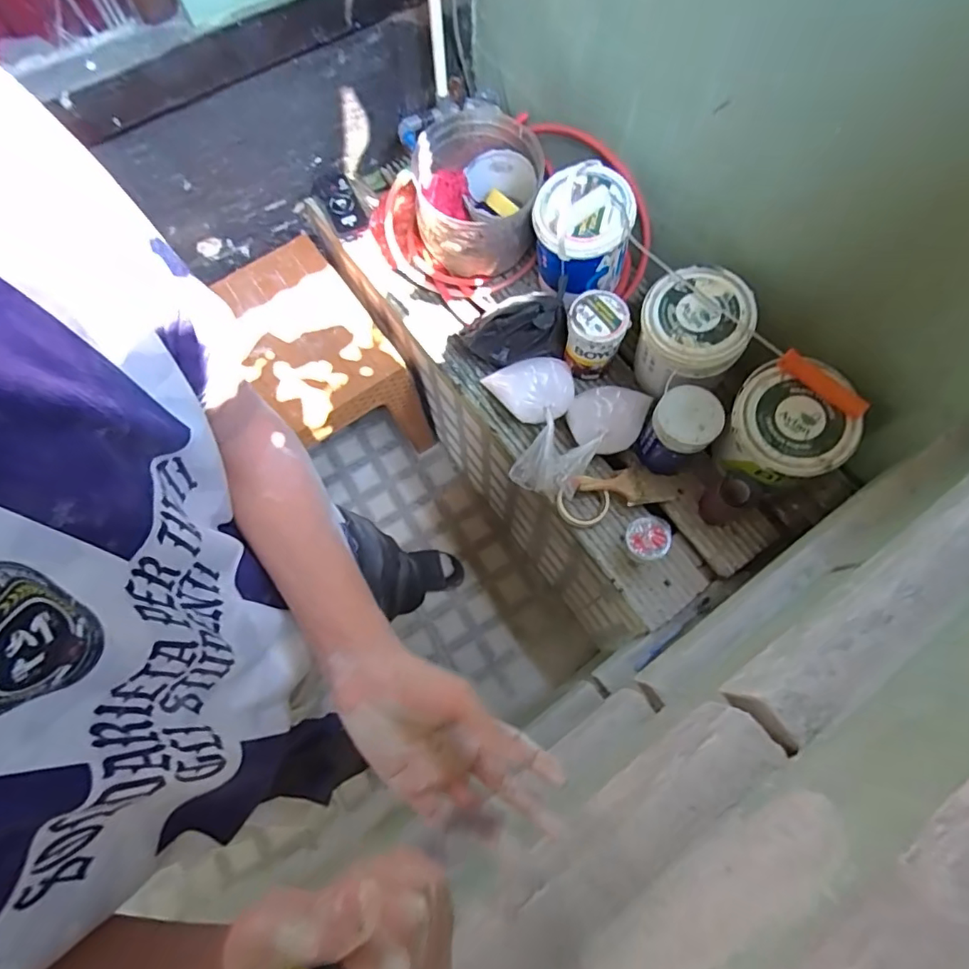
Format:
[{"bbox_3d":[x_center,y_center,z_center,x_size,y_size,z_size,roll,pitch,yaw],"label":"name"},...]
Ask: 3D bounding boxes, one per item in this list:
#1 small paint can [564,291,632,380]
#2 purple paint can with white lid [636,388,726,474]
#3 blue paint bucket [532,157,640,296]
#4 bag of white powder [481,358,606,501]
[{"bbox_3d":[0.209,-0.283,1.041,0.105,0.153,0.097,0,72,0],"label":"small paint can"},{"bbox_3d":[0.343,-0.092,0.969,0.103,0.189,0.101,0,72,0],"label":"purple paint can with white lid"},{"bbox_3d":[0.188,-0.482,1.040,0.171,0.166,0.169,0,72,0],"label":"blue paint bucket"},{"bbox_3d":[0.112,-0.109,1.011,0.157,0.102,0.275,-12,72,-4],"label":"bag of white powder"}]

